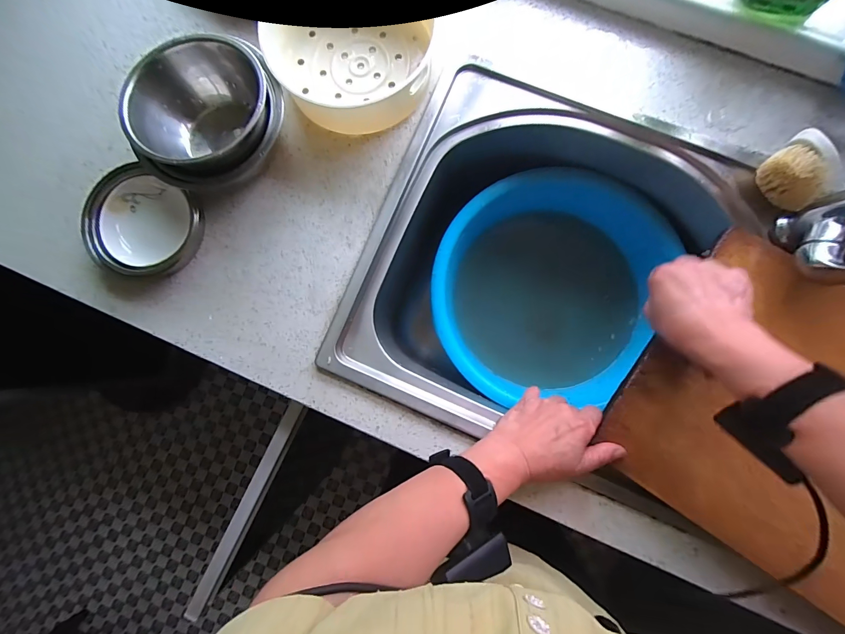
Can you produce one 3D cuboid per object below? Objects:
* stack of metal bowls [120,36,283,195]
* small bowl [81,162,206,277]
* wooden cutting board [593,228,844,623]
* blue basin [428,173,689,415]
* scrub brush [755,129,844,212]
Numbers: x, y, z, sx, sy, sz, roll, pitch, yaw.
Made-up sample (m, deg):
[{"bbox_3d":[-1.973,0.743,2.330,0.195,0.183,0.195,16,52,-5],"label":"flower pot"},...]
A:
[{"bbox_3d":[-0.231,-0.217,0.416,0.156,0.099,0.134,-23,84,3],"label":"stack of metal bowls"},{"bbox_3d":[-0.334,-0.112,0.437,0.133,0.039,0.122,0,85,5],"label":"small bowl"},{"bbox_3d":[0.408,0.117,0.367,0.362,0.023,0.298,36,87,10],"label":"wooden cutting board"},{"bbox_3d":[0.167,-0.031,0.536,0.295,0.091,0.299,0,85,5],"label":"blue basin"},{"bbox_3d":[0.397,-0.150,0.391,0.043,0.062,0.068,-33,83,1],"label":"scrub brush"}]

